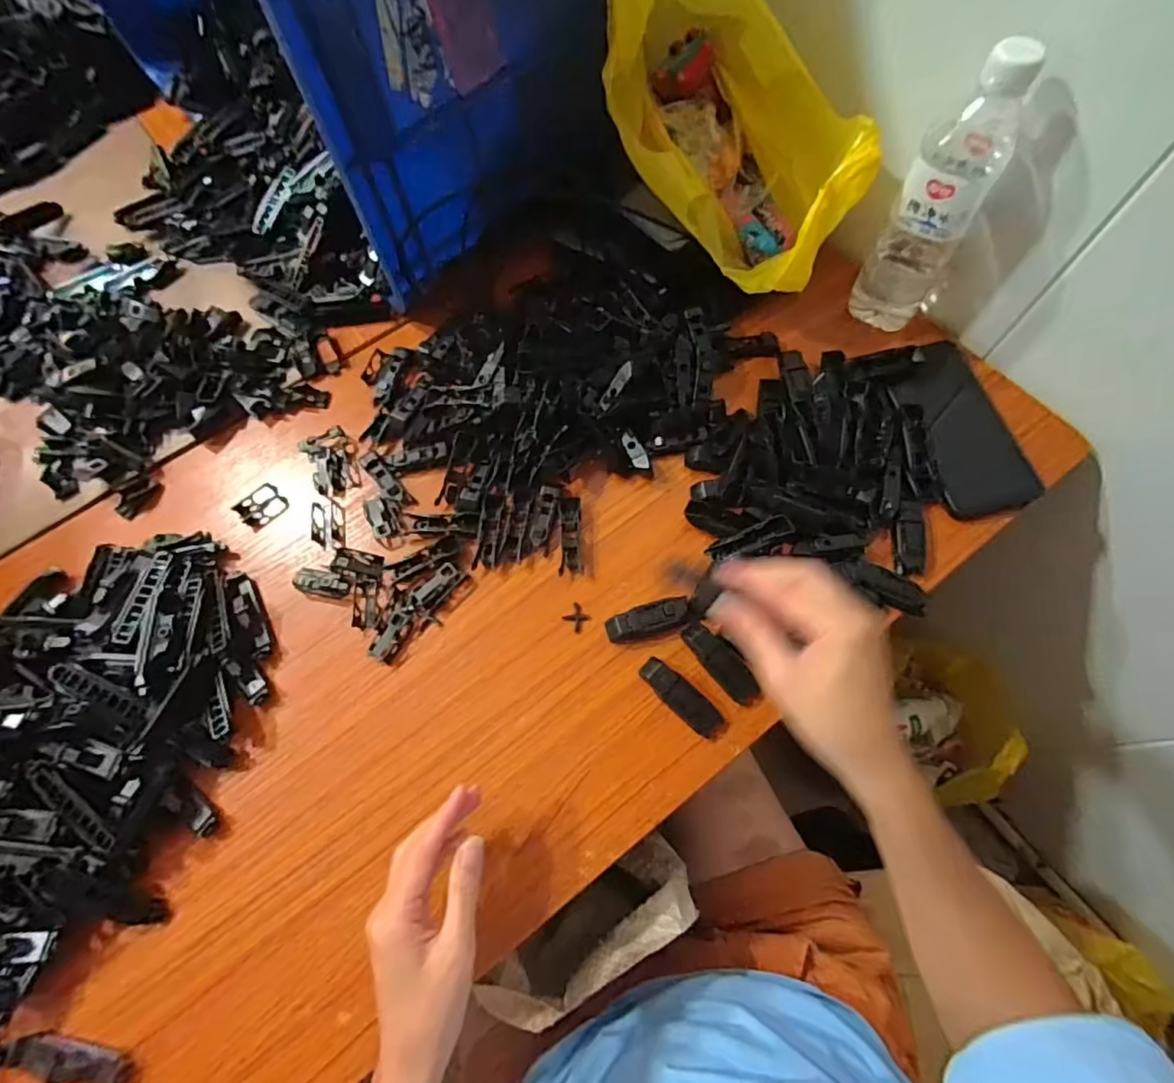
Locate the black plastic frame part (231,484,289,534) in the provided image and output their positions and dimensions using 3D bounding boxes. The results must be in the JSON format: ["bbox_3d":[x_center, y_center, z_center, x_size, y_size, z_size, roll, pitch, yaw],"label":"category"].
[{"bbox_3d":[-0.284,-0.031,0.497,0.034,0.006,0.038,40,75,16],"label":"black plastic frame part"}]

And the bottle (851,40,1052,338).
[{"bbox_3d":[0.280,-0.270,0.442,0.061,0.189,0.069,36,74,15],"label":"bottle"}]

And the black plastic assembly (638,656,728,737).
[{"bbox_3d":[0.069,0.114,0.416,0.071,0.012,0.021,40,75,16],"label":"black plastic assembly"}]

